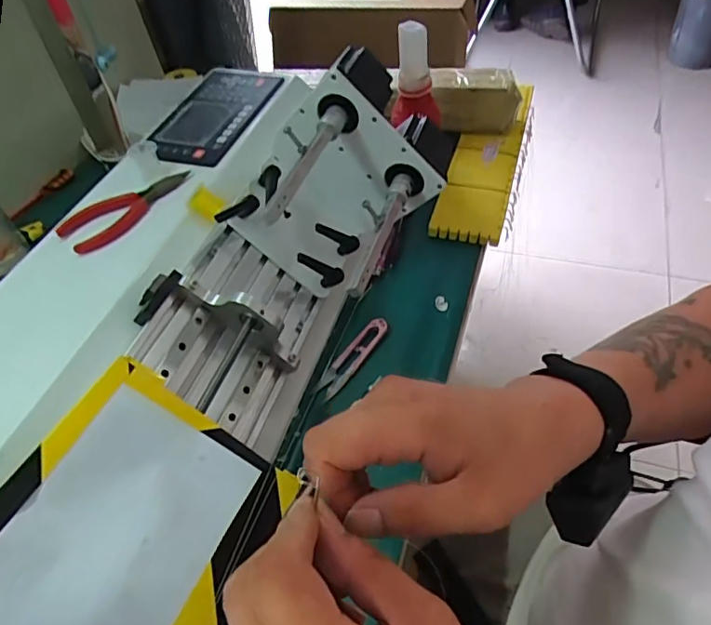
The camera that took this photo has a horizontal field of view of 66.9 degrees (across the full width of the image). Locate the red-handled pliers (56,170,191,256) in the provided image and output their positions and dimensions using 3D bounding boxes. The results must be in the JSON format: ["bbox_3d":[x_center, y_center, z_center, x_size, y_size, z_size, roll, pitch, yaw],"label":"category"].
[{"bbox_3d":[-0.203,-0.094,0.486,0.122,0.019,0.034,-38,56,-24],"label":"red-handled pliers"}]

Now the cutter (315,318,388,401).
[{"bbox_3d":[-0.003,0.040,0.509,0.024,0.006,0.096,26,57,25],"label":"cutter"}]

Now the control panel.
[{"bbox_3d":[-0.151,-0.212,0.573,0.093,0.011,0.176,11,52,15],"label":"control panel"}]

